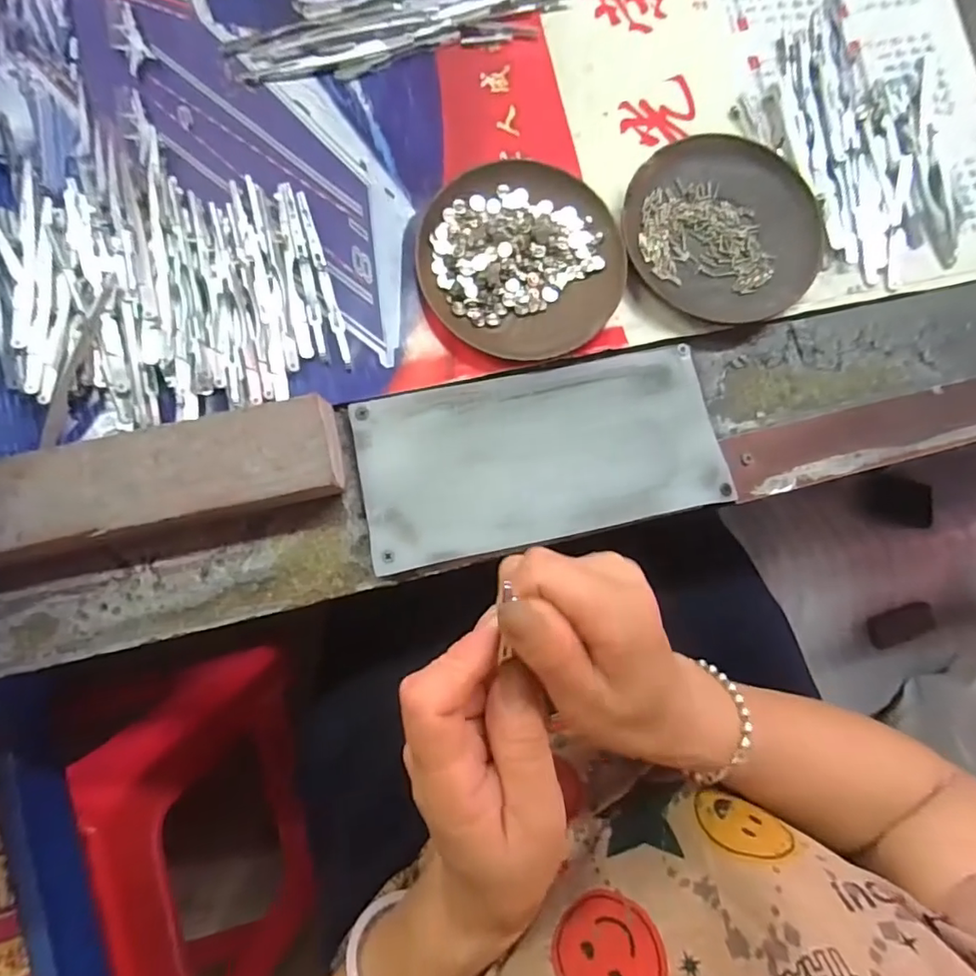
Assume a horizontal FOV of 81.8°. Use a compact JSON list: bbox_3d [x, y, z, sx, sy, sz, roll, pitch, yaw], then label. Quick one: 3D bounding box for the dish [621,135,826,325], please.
[{"bbox_3d":[0.139,-0.155,0.336,0.116,0.013,0.111,1,83,-5],"label":"dish"}]

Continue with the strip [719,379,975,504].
[{"bbox_3d":[0.236,-0.033,0.332,0.201,0.006,0.037,-14,84,-7],"label":"strip"}]

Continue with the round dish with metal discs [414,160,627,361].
[{"bbox_3d":[0.019,-0.130,0.323,0.110,0.018,0.115,1,83,-5],"label":"round dish with metal discs"}]

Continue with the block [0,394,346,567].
[{"bbox_3d":[-0.168,-0.001,0.282,0.182,0.033,0.049,-13,84,-7],"label":"block"}]

